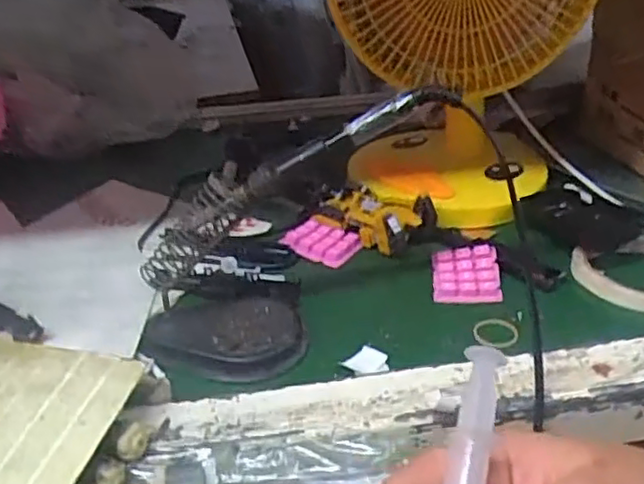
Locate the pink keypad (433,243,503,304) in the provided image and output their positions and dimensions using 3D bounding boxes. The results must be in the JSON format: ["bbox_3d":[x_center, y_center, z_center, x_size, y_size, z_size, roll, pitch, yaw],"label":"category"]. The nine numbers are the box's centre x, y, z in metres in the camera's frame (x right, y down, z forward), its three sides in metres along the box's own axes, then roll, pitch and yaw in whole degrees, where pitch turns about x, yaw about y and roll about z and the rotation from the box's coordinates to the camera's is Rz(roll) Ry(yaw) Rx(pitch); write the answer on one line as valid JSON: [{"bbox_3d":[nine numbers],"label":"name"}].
[{"bbox_3d":[0.111,0.023,0.513,0.049,0.015,0.054,1,32,6],"label":"pink keypad"}]

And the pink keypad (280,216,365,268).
[{"bbox_3d":[0.000,-0.002,0.567,0.055,0.013,0.047,20,38,32],"label":"pink keypad"}]

